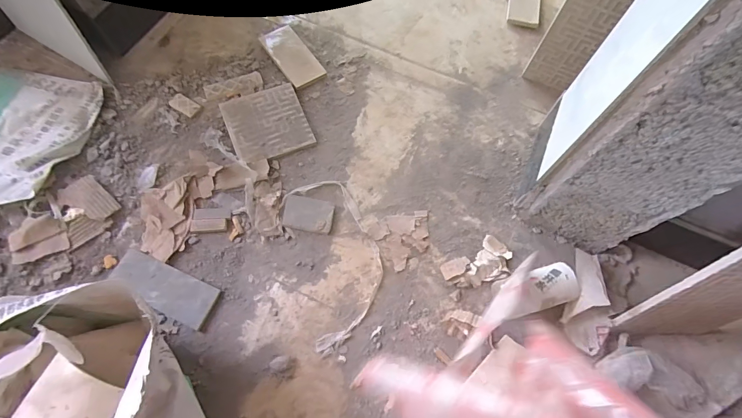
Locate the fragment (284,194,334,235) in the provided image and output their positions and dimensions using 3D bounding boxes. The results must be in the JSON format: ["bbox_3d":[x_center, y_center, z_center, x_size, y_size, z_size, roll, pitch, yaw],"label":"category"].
[{"bbox_3d":[-0.106,0.010,0.643,0.082,0.014,0.055,9,68,2],"label":"fragment"}]

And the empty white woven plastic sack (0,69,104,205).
[{"bbox_3d":[-0.609,-0.117,0.643,0.226,0.033,0.274,8,68,2],"label":"empty white woven plastic sack"}]

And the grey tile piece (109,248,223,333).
[{"bbox_3d":[-0.322,0.123,0.590,0.164,0.012,0.065,25,61,1],"label":"grey tile piece"}]

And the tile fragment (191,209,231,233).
[{"bbox_3d":[-0.268,0.019,0.635,0.061,0.005,0.041,-3,68,-3],"label":"tile fragment"}]

